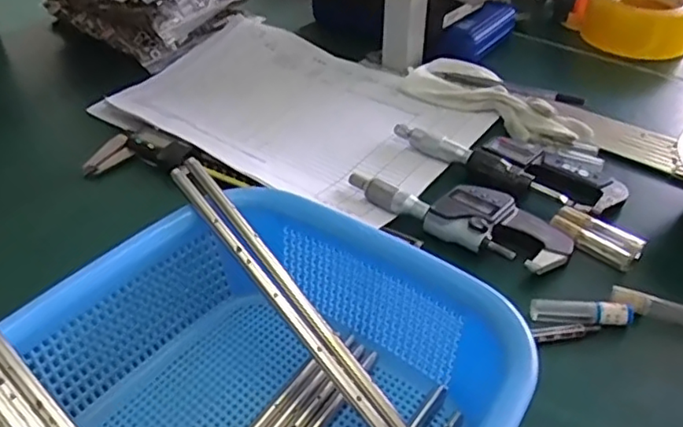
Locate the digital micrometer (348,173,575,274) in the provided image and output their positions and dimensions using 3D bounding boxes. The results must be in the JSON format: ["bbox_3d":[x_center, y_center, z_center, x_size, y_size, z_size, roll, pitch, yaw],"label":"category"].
[{"bbox_3d":[0.083,-0.004,0.439,0.162,0.018,0.052,21,43,23],"label":"digital micrometer"}]

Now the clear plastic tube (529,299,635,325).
[{"bbox_3d":[0.143,0.059,0.367,0.059,0.014,0.011,5,39,5],"label":"clear plastic tube"}]

